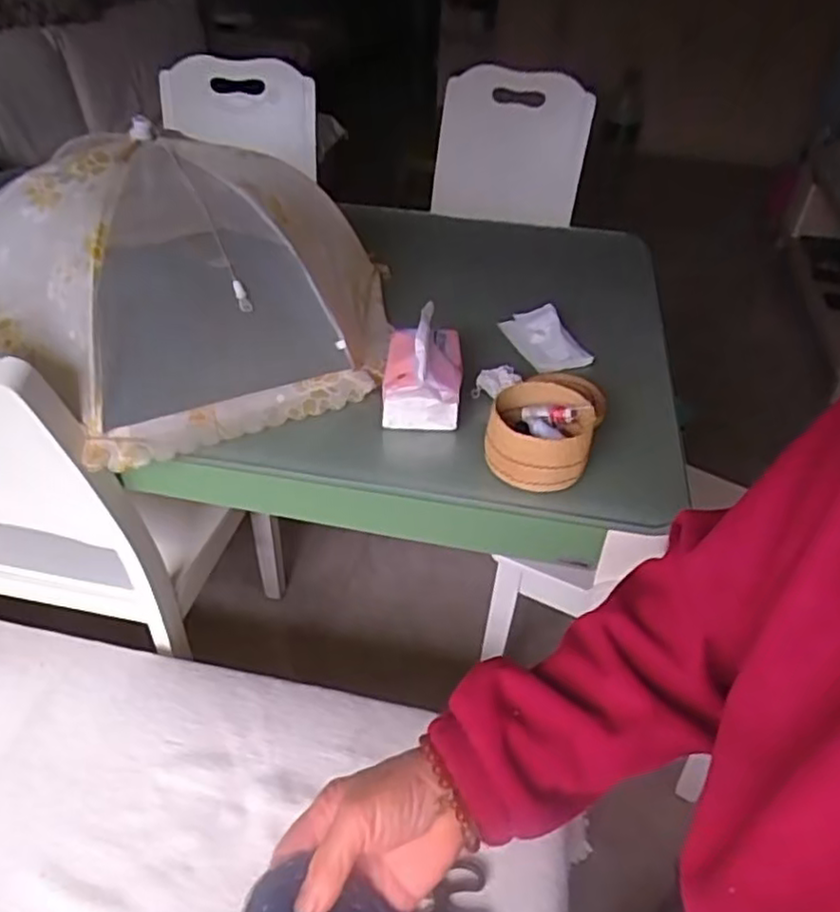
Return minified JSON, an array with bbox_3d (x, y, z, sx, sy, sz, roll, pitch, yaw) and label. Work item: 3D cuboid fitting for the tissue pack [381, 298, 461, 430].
[{"bbox_3d":[0.003,-0.109,0.839,0.094,0.095,0.139,4,39,0],"label":"tissue pack"}]

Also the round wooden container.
[{"bbox_3d":[0.138,-0.030,0.767,0.117,0.069,0.134,13,40,12],"label":"round wooden container"}]

